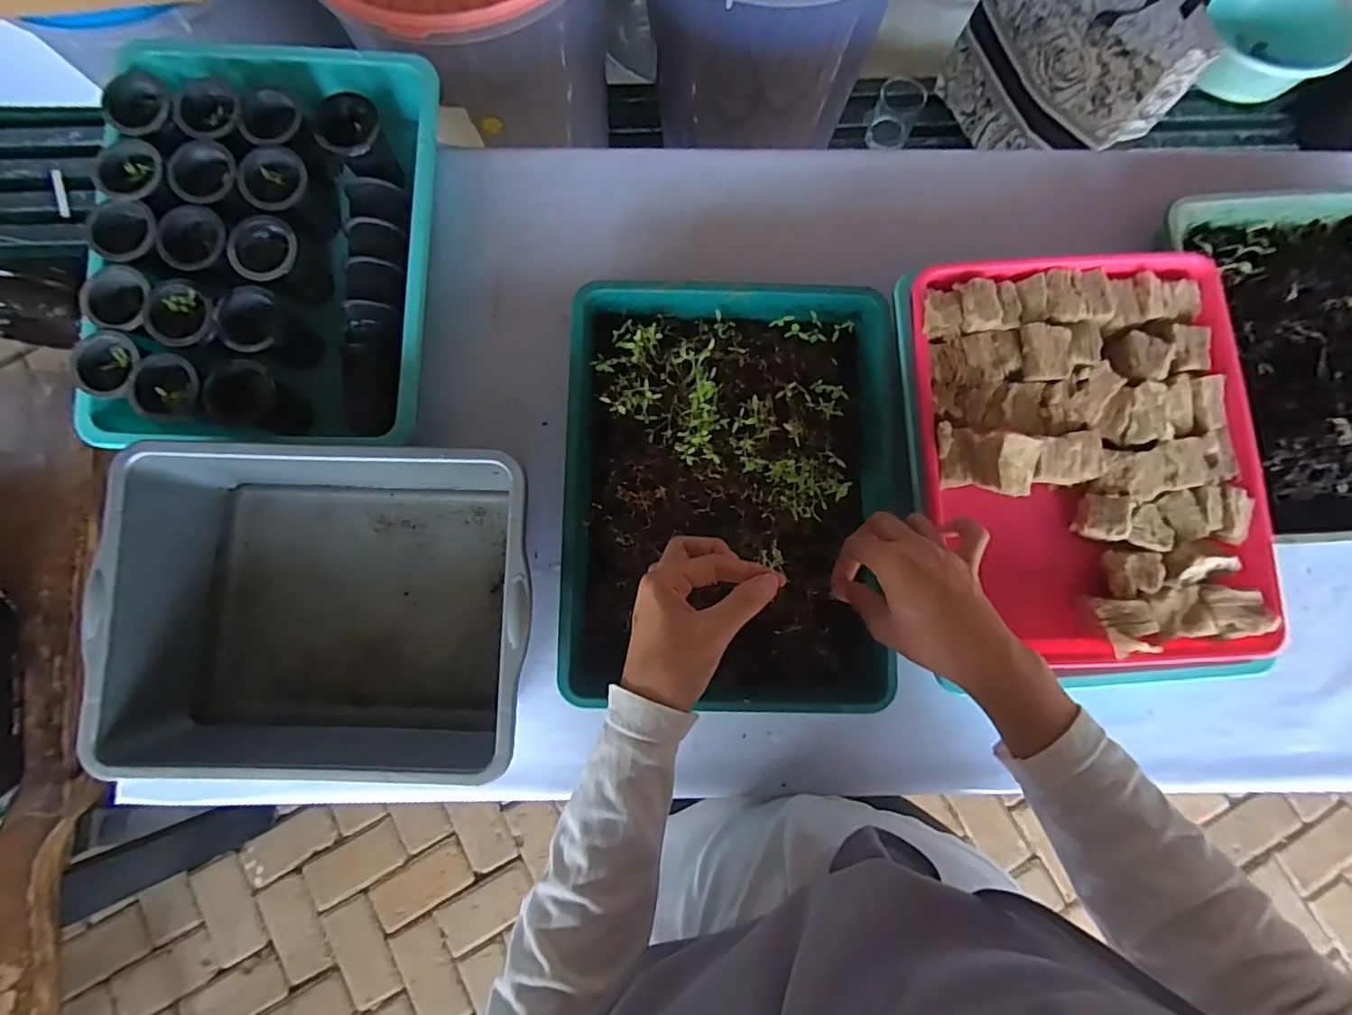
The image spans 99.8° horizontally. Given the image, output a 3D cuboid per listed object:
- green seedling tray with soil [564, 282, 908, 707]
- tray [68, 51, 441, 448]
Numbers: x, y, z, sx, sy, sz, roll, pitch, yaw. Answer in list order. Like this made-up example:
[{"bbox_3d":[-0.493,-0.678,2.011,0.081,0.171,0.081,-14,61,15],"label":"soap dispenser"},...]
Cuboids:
[{"bbox_3d":[0.045,-0.011,0.473,0.263,0.061,0.335,1,79,0],"label":"green seedling tray with soil"},{"bbox_3d":[-0.340,-0.219,0.486,0.259,0.091,0.350,2,79,0],"label":"tray"}]

